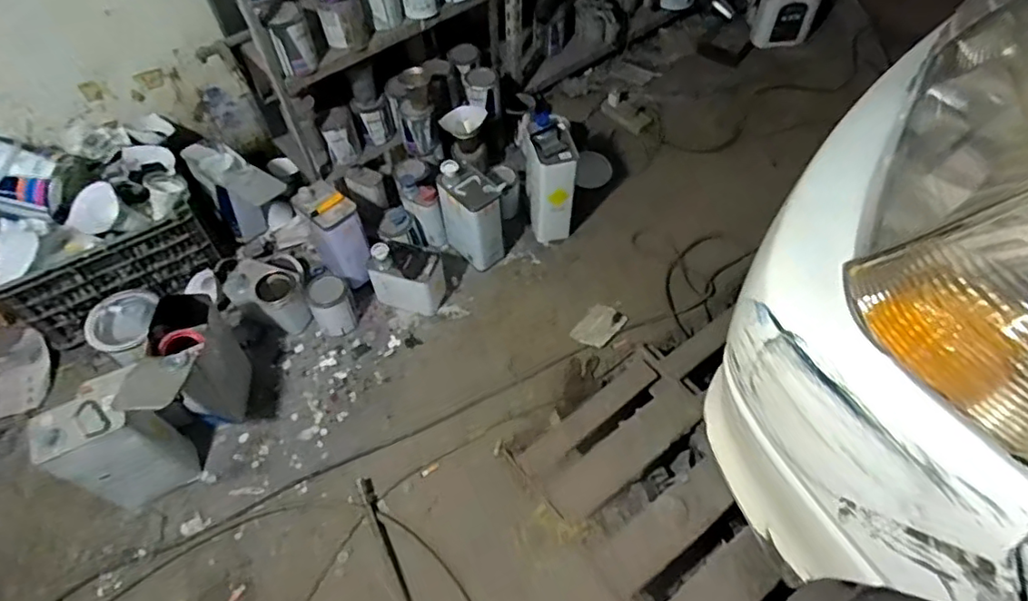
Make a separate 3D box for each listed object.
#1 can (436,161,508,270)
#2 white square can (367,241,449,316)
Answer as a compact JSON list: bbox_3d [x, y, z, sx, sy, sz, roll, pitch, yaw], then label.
[{"bbox_3d":[-0.116,-0.240,1.618,0.103,0.293,0.176,-39,61,-23],"label":"can"},{"bbox_3d":[-0.289,-0.068,1.580,0.170,0.192,0.120,14,57,11],"label":"white square can"}]

